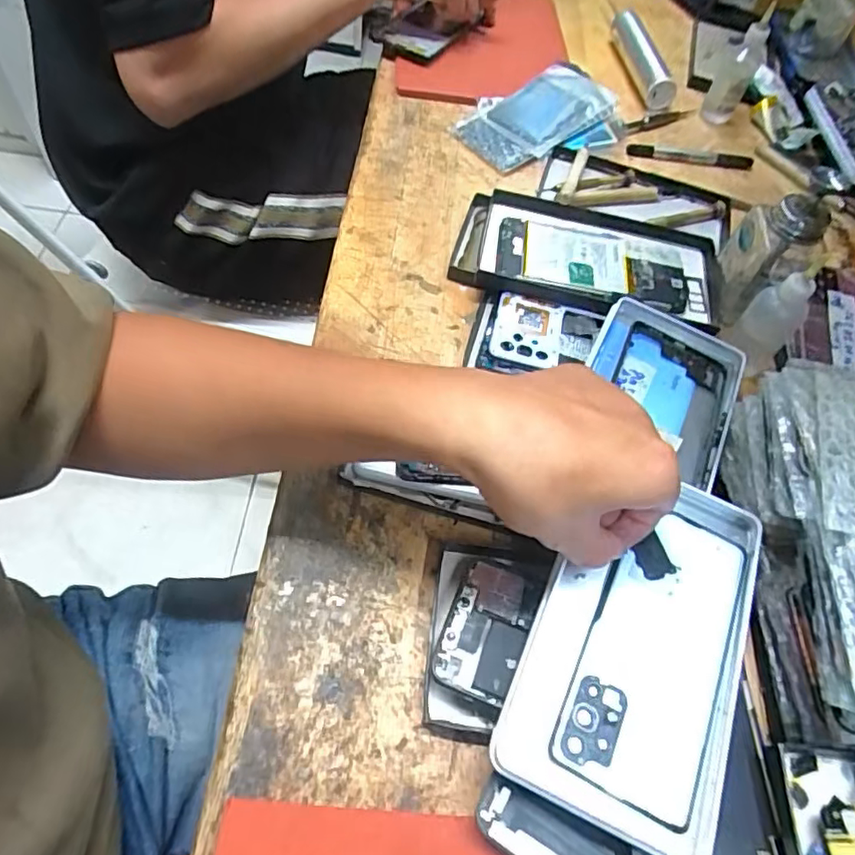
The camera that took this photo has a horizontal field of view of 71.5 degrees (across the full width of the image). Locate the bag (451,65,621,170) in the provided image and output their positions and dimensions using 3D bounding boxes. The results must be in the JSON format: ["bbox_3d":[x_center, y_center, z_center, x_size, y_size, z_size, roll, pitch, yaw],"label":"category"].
[{"bbox_3d":[0.110,-0.314,0.594,0.162,0.029,0.095,-27,66,-22],"label":"bag"}]

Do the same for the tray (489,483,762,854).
[{"bbox_3d":[0.111,0.109,0.311,0.105,0.023,0.178,25,59,8],"label":"tray"}]

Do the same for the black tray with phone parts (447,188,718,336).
[{"bbox_3d":[0.131,-0.137,0.478,0.209,0.021,0.110,14,59,6],"label":"black tray with phone parts"}]

